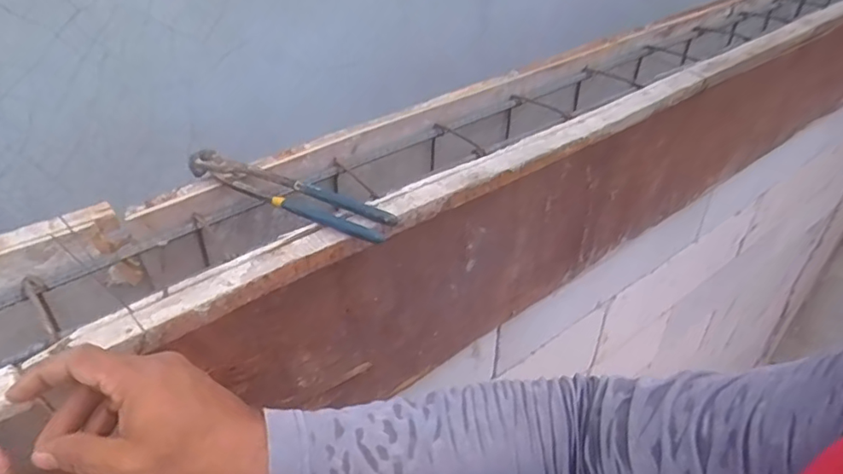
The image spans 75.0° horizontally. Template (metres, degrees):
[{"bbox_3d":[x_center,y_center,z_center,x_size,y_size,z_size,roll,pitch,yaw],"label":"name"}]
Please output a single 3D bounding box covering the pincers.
[{"bbox_3d":[-0.129,-0.042,0.528,0.225,0.030,0.039,18,41,23],"label":"pincers"}]

